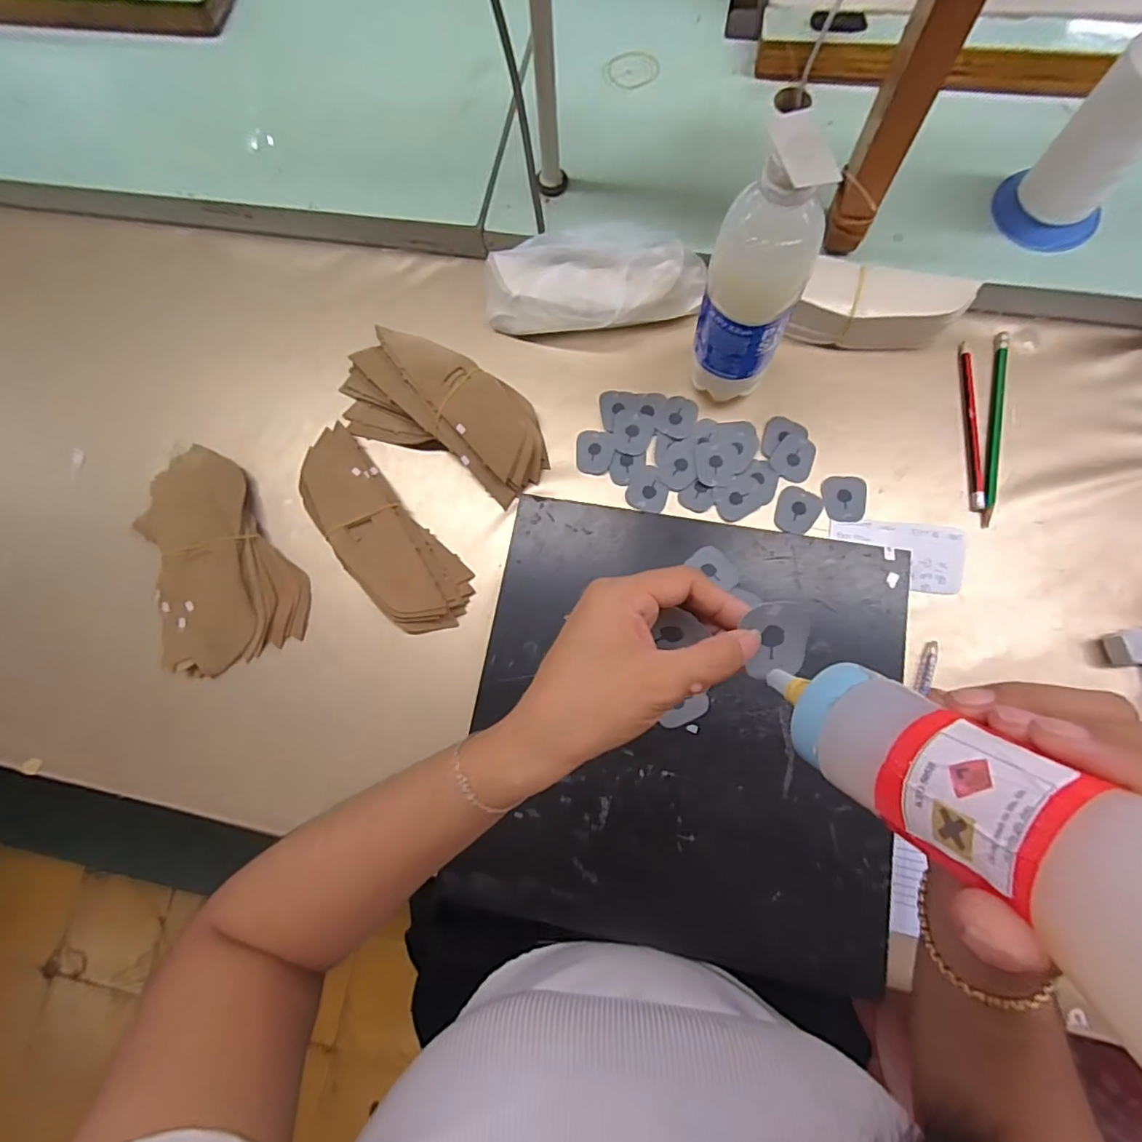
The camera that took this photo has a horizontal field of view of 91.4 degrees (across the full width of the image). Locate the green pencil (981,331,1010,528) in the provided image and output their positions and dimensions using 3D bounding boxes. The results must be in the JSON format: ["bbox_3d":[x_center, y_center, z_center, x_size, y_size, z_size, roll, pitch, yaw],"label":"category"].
[{"bbox_3d":[0.345,-0.118,0.451,0.011,0.007,0.169,11,79,7],"label":"green pencil"}]

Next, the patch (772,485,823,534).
[{"bbox_3d":[0.183,-0.049,0.452,0.033,0.004,0.039,32,82,10],"label":"patch"}]

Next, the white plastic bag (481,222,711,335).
[{"bbox_3d":[0.017,-0.252,0.485,0.188,0.042,0.081,-1,77,5],"label":"white plastic bag"}]

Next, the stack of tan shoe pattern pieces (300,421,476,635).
[{"bbox_3d":[-0.164,-0.032,0.468,0.072,0.024,0.197,-42,78,-5],"label":"stack of tan shoe pattern pieces"}]

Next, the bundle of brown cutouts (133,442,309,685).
[{"bbox_3d":[-0.302,-0.013,0.468,0.116,0.030,0.183,-24,77,-1],"label":"bundle of brown cutouts"}]

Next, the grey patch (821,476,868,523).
[{"bbox_3d":[0.223,-0.059,0.454,0.034,0.004,0.040,2,74,11],"label":"grey patch"}]

